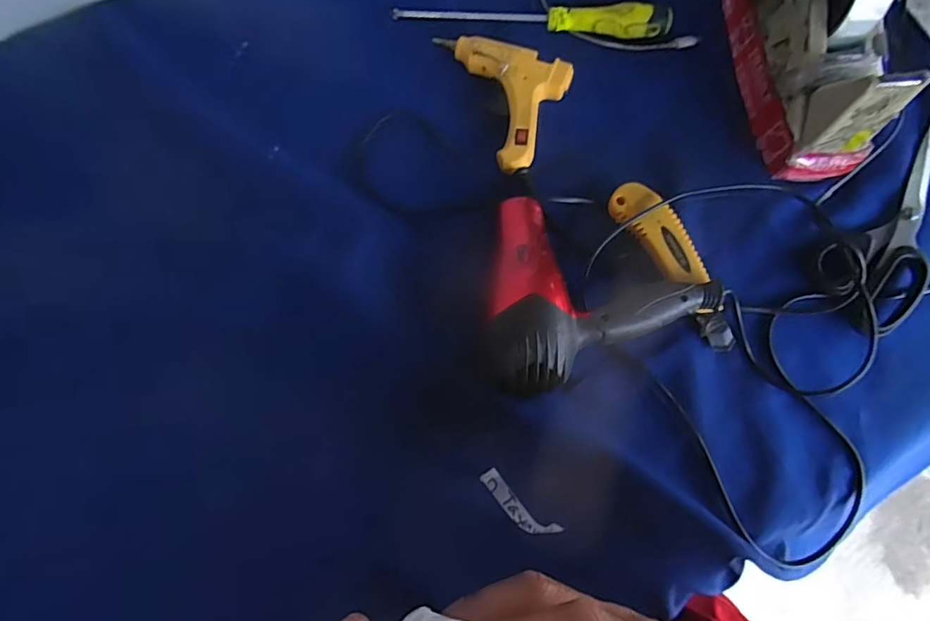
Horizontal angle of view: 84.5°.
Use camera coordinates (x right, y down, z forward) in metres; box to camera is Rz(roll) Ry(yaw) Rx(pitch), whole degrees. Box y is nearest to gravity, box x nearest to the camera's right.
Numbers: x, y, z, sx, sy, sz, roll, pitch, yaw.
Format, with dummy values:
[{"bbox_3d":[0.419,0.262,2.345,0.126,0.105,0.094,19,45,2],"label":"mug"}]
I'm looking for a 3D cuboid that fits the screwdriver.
[{"bbox_3d":[0.060,-0.270,0.464,0.249,0.023,0.025,5,77,0],"label":"screwdriver"}]

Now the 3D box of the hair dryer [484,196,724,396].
[{"bbox_3d":[0.083,-0.031,0.381,0.180,0.063,0.145,-26,78,-7],"label":"hair dryer"}]

